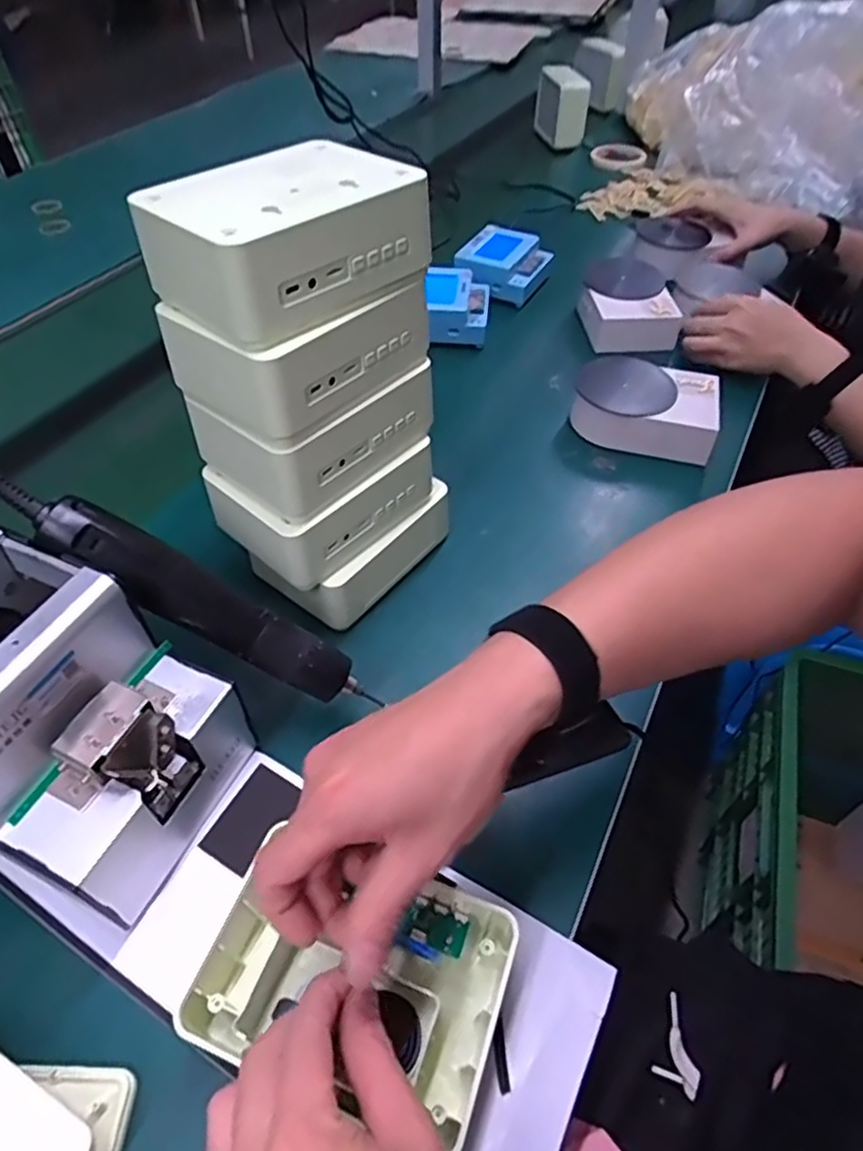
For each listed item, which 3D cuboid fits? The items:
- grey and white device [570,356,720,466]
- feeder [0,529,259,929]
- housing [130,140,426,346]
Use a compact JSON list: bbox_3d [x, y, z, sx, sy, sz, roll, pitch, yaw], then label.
[{"bbox_3d":[0.212,-0.166,0.663,0.132,0.058,0.096,11,50,10],"label":"grey and white device"},{"bbox_3d":[-0.216,0.081,0.376,0.167,0.147,0.123,19,52,16],"label":"feeder"},{"bbox_3d":[-0.082,-0.196,0.376,0.099,0.054,0.138,33,57,26],"label":"housing"}]

